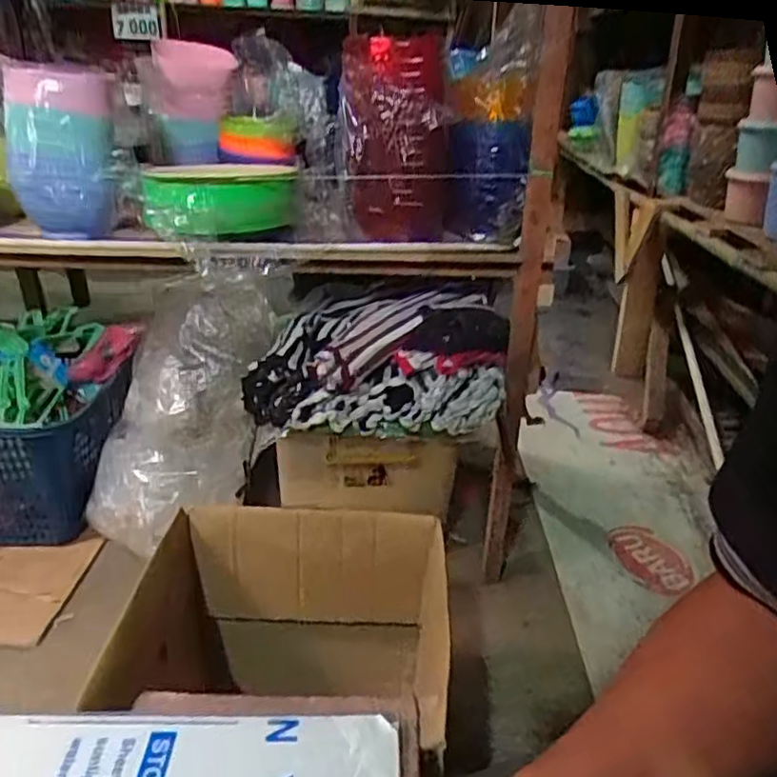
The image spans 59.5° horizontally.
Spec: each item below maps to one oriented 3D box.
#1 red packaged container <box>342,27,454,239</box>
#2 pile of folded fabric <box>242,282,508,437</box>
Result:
[{"bbox_3d":[0.009,-0.389,1.068,0.157,0.291,0.125,-2,25,-11],"label":"red packaged container"},{"bbox_3d":[-0.034,-0.061,1.266,0.436,0.214,0.291,-3,26,-14],"label":"pile of folded fabric"}]

